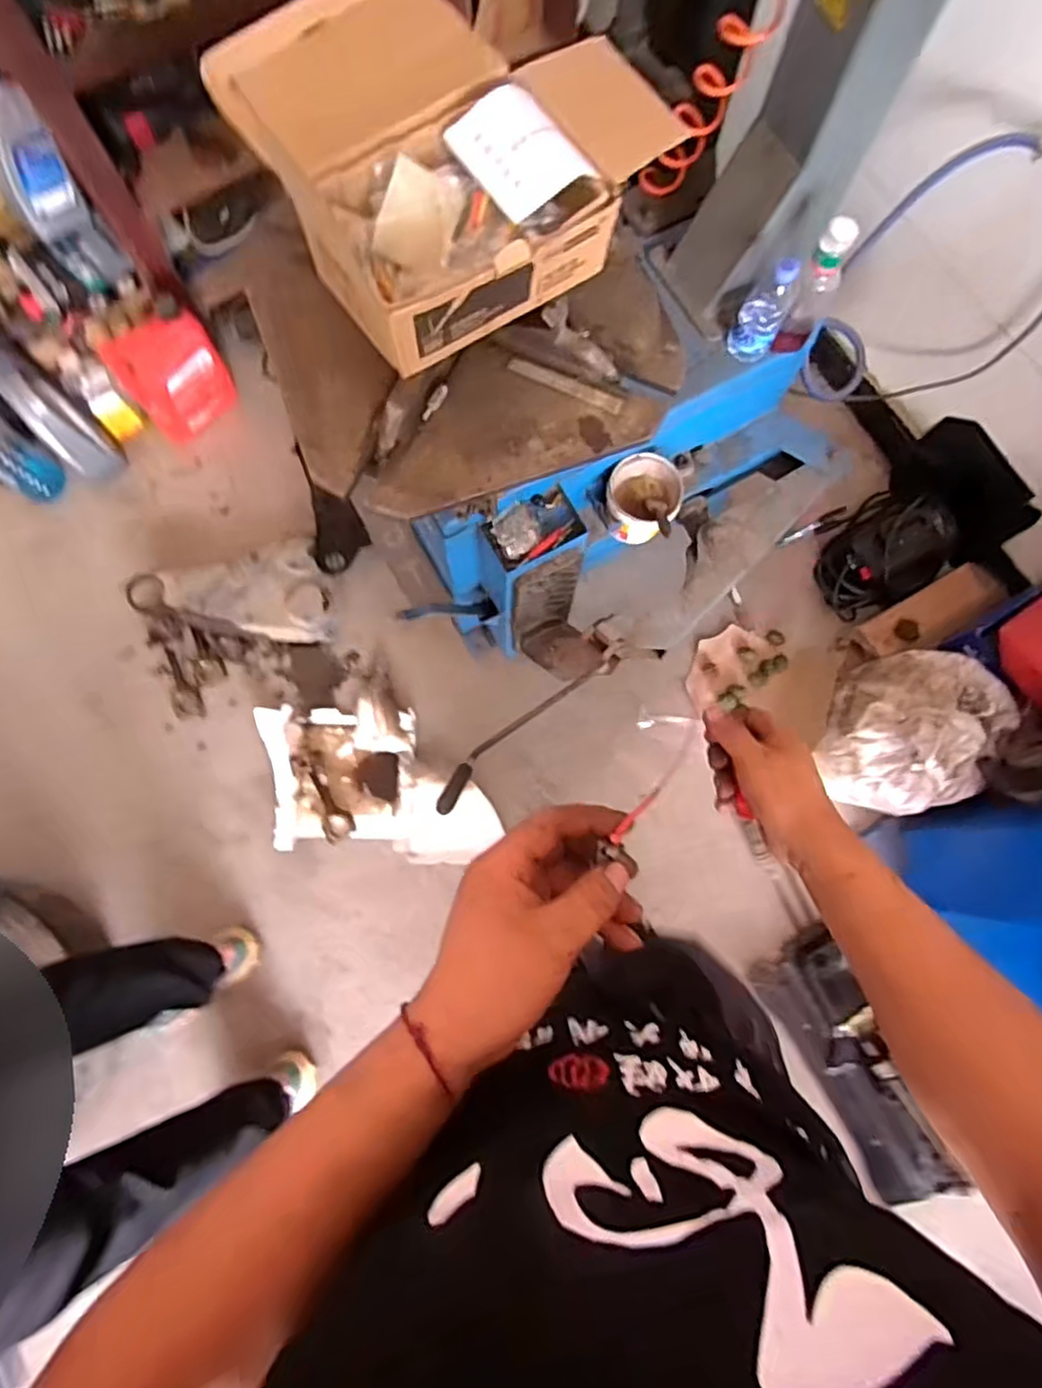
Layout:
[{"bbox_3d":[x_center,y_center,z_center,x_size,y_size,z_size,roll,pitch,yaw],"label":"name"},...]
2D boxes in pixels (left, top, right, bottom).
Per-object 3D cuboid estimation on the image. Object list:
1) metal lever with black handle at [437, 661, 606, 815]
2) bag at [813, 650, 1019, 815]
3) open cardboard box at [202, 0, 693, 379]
[{"bbox_3d":[0.013,0.047,1.051,0.043,0.039,0.422,45,52,9],"label":"metal lever with black handle"},{"bbox_3d":[0.767,0.059,1.339,0.268,0.230,0.294,-8,77,-3],"label":"bag"},{"bbox_3d":[-0.096,-0.635,0.776,0.377,0.113,0.439,-32,80,-8],"label":"open cardboard box"}]

